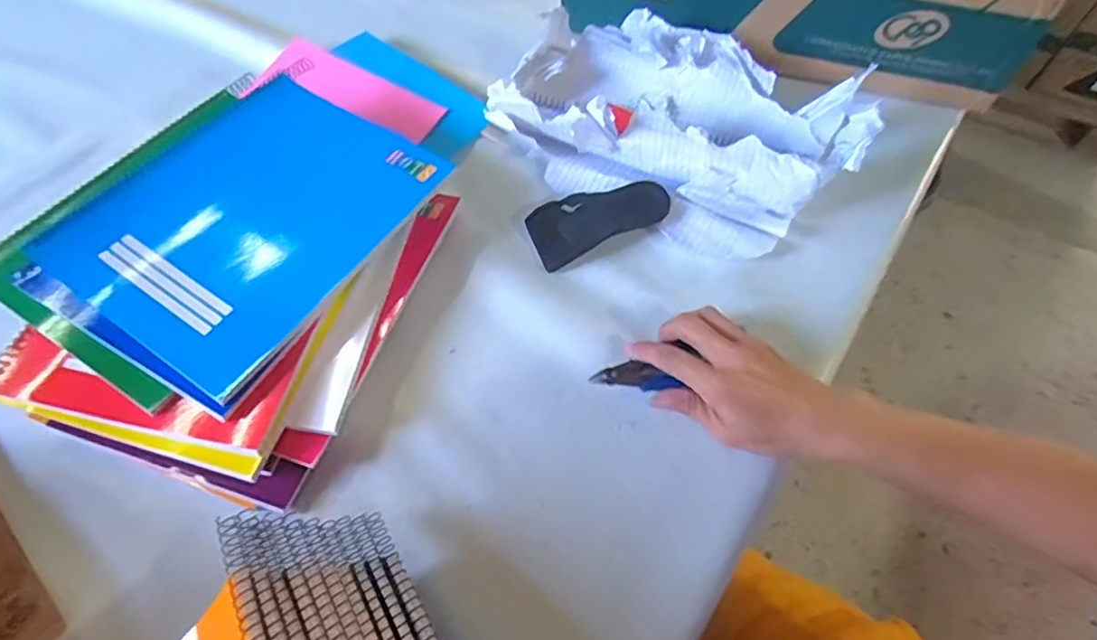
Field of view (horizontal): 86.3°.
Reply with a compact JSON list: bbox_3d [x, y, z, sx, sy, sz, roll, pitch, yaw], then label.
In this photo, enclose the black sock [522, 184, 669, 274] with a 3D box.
[{"bbox_3d":[0.042,-0.090,0.503,0.117,0.008,0.055,-26,78,-3],"label":"black sock"}]

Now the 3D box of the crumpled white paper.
[{"bbox_3d":[0.109,-0.181,0.523,0.302,0.081,0.187,31,65,16],"label":"crumpled white paper"}]

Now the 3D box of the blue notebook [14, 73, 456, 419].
[{"bbox_3d":[-0.240,-0.082,0.460,0.214,0.013,0.257,30,64,12],"label":"blue notebook"}]

